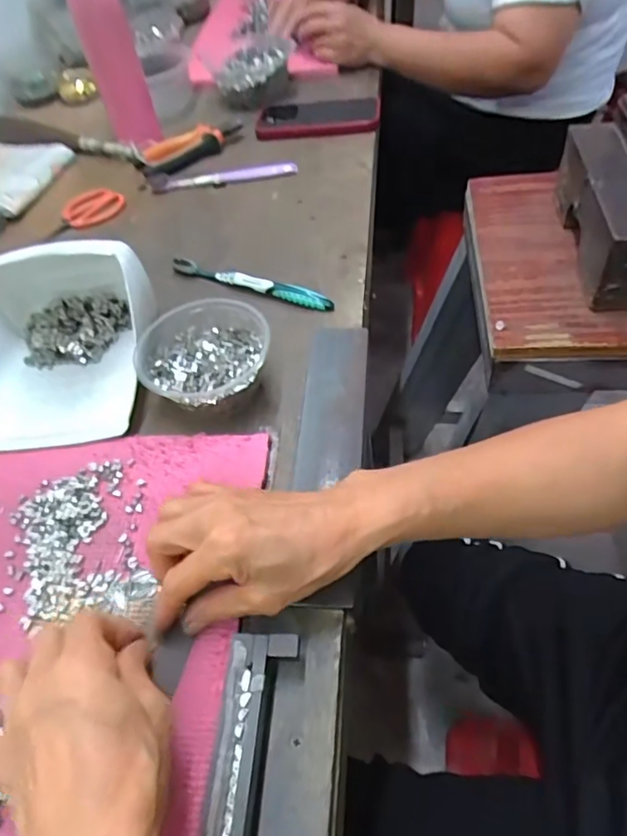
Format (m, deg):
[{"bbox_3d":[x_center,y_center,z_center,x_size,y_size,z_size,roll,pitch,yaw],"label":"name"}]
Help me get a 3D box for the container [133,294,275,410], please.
[{"bbox_3d":[-0.088,-0.050,0.457,0.106,0.048,0.107,-12,51,0],"label":"container"}]

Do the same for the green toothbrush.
[{"bbox_3d":[-0.064,-0.135,0.546,0.183,0.015,0.012,18,57,22],"label":"green toothbrush"}]

